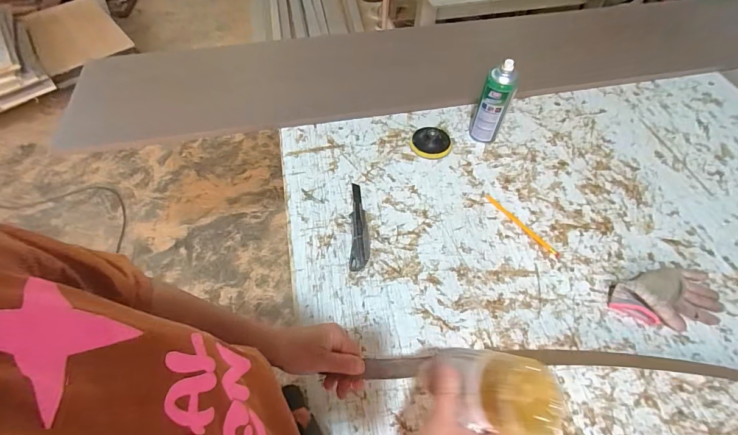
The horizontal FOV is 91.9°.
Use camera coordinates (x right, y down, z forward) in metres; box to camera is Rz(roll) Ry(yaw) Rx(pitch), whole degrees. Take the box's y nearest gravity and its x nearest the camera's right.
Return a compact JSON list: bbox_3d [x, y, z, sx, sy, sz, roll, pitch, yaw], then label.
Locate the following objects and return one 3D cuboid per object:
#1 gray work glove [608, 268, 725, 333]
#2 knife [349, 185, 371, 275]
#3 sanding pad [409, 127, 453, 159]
[{"bbox_3d":[0.488,0.131,0.579,0.185,0.035,0.100,-7,56,-7],"label":"gray work glove"},{"bbox_3d":[-0.017,0.010,0.647,0.034,0.013,0.180,0,55,-2],"label":"knife"},{"bbox_3d":[0.131,-0.158,0.749,0.084,0.028,0.078,13,58,9],"label":"sanding pad"}]

